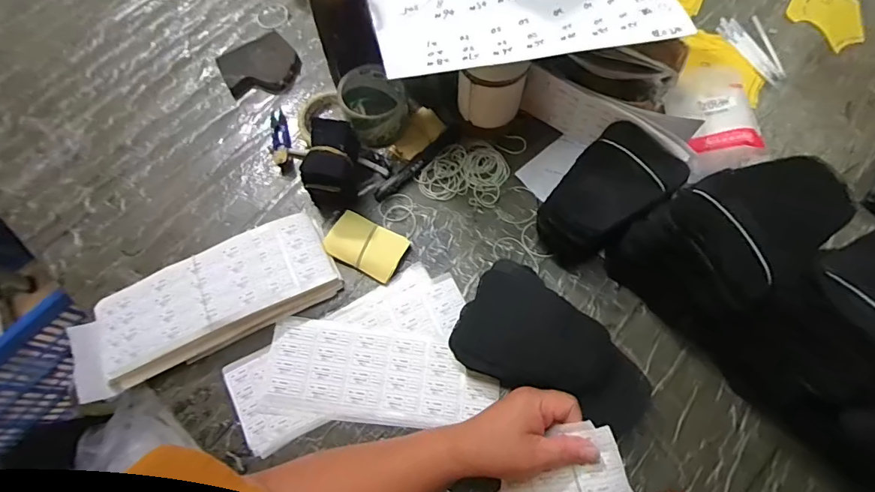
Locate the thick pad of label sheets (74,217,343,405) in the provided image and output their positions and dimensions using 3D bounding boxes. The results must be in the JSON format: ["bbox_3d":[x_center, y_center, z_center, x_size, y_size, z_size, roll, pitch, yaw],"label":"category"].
[{"bbox_3d":[-0.264,0.063,0.517,0.290,0.042,0.109,-27,71,-9],"label":"thick pad of label sheets"}]

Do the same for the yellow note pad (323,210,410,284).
[{"bbox_3d":[-0.087,-0.001,0.550,0.091,0.007,0.060,25,75,4],"label":"yellow note pad"}]

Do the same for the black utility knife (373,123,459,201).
[{"bbox_3d":[-0.024,-0.110,0.590,0.146,0.012,0.020,-43,74,-14],"label":"black utility knife"}]

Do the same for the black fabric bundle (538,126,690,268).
[{"bbox_3d":[0.194,-0.056,0.529,0.167,0.096,0.100,-42,74,-14],"label":"black fabric bundle"}]

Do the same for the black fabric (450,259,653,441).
[{"bbox_3d":[0.122,0.118,0.487,0.206,0.057,0.118,34,73,13],"label":"black fabric"}]

